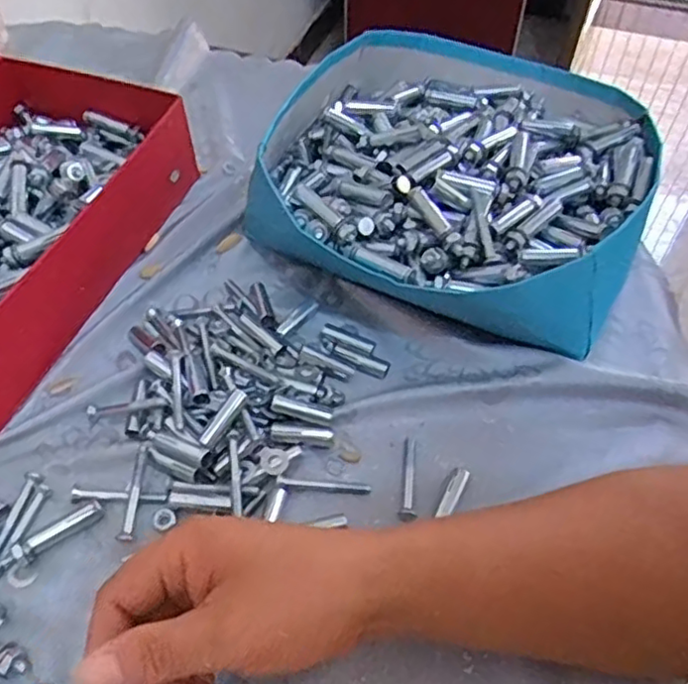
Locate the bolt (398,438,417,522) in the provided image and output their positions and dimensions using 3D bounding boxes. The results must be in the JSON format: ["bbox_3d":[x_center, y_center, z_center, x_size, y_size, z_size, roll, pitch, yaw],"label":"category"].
[{"bbox_3d":[0.040,0.082,0.401,0.009,0.007,0.056,6,52,3],"label":"bolt"}]

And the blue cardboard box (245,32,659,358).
[{"bbox_3d":[0.081,-0.124,0.510,0.274,0.091,0.277,18,54,12],"label":"blue cardboard box"}]

